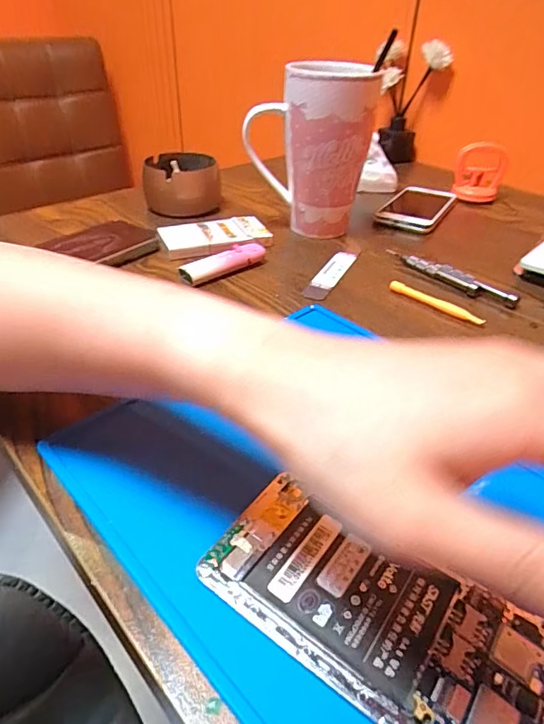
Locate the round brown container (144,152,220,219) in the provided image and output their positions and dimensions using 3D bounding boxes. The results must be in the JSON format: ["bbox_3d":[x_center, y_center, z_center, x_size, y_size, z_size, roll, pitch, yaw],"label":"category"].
[{"bbox_3d":[-0.106,-0.210,0.557,0.086,0.050,0.079,-9,38,-16],"label":"round brown container"}]

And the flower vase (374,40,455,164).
[{"bbox_3d":[0.198,-0.384,0.711,0.098,0.158,0.057,8,37,7],"label":"flower vase"}]

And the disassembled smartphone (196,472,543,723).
[{"bbox_3d":[0.042,0.100,0.190,0.141,0.013,0.065,24,44,26],"label":"disassembled smartphone"}]

